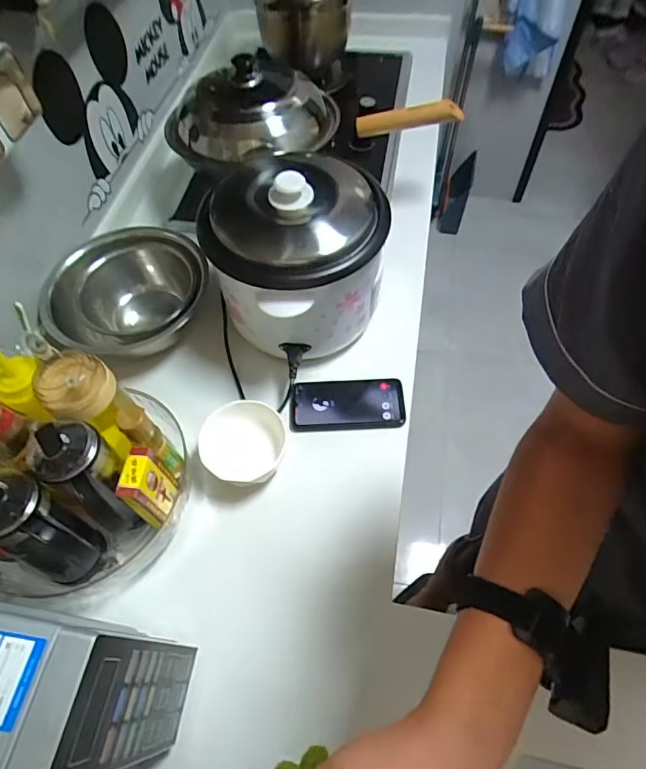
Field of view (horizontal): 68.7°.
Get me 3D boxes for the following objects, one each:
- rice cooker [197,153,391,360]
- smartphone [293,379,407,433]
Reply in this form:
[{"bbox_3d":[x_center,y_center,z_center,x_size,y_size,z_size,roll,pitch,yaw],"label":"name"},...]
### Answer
[{"bbox_3d":[-0.036,-0.190,0.682,0.232,0.219,0.243,-11,59,-4],"label":"rice cooker"},{"bbox_3d":[0.037,0.029,0.704,0.165,0.011,0.080,-2,59,2],"label":"smartphone"}]

